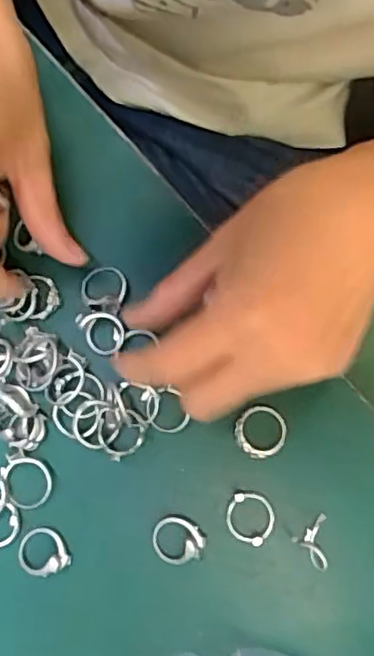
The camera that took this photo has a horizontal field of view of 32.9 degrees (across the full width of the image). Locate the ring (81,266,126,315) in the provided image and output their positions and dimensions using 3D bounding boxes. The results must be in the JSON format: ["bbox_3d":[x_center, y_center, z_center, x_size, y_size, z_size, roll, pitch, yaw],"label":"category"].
[{"bbox_3d":[-0.039,-0.019,0.296,0.021,0.008,0.021,0,78,2],"label":"ring"}]

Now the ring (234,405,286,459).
[{"bbox_3d":[0.033,0.047,0.283,0.023,0.008,0.022,0,78,2],"label":"ring"}]

